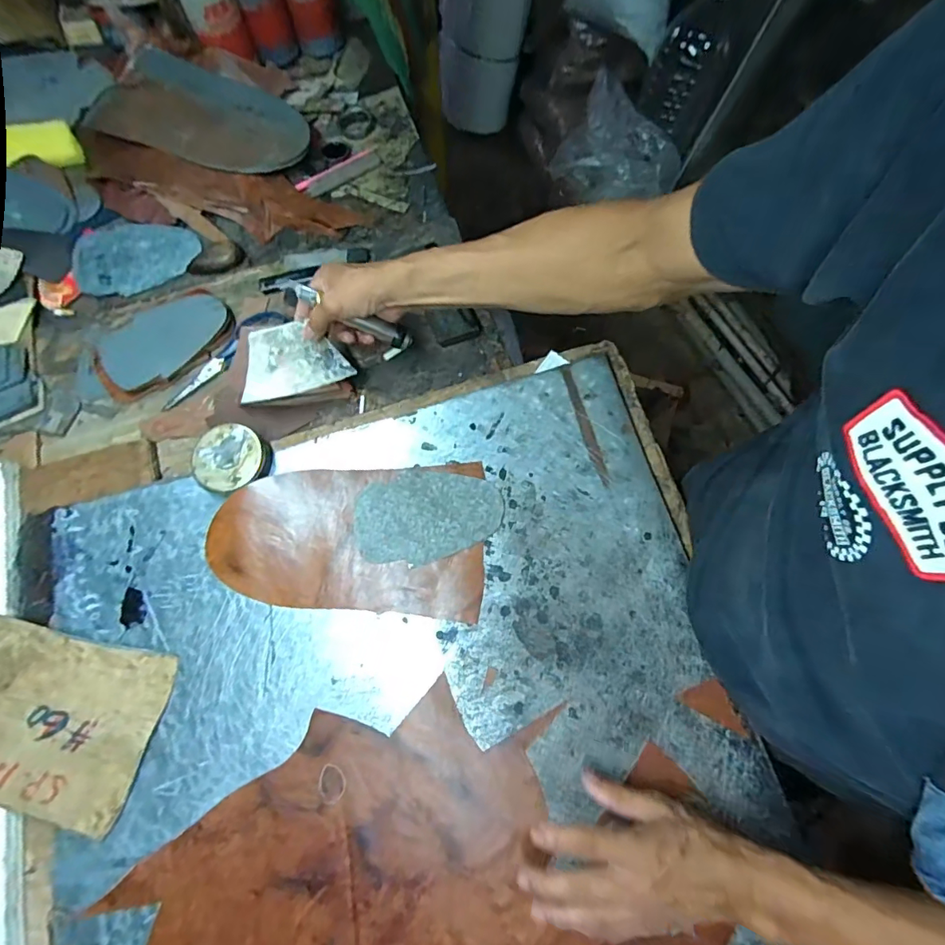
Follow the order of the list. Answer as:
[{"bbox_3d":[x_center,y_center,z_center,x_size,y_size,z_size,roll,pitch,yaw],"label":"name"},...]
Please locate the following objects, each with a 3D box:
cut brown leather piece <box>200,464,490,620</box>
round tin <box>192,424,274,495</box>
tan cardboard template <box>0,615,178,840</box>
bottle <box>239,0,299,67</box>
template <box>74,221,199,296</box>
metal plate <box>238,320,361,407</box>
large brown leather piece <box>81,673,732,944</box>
[{"bbox_3d":[-0.128,0.067,0.497,0.272,0.015,0.152,0,75,2],"label":"cut brown leather piece"},{"bbox_3d":[-0.259,-0.013,0.525,0.074,0.032,0.073,0,72,1],"label":"round tin"},{"bbox_3d":[-0.434,0.221,0.452,0.270,0.007,0.145,14,71,1],"label":"tan cardboard template"},{"bbox_3d":[-0.314,-0.704,0.724,0.067,0.147,0.055,-18,72,-8],"label":"bottle"},{"bbox_3d":[-0.466,-0.296,0.667,0.167,0.004,0.112,4,77,2],"label":"template"},{"bbox_3d":[-0.201,-0.126,0.534,0.115,0.004,0.075,-21,104,-13],"label":"metal plate"},{"bbox_3d":[-0.035,0.360,0.402,0.451,0.011,0.309,-21,71,-5],"label":"large brown leather piece"}]

